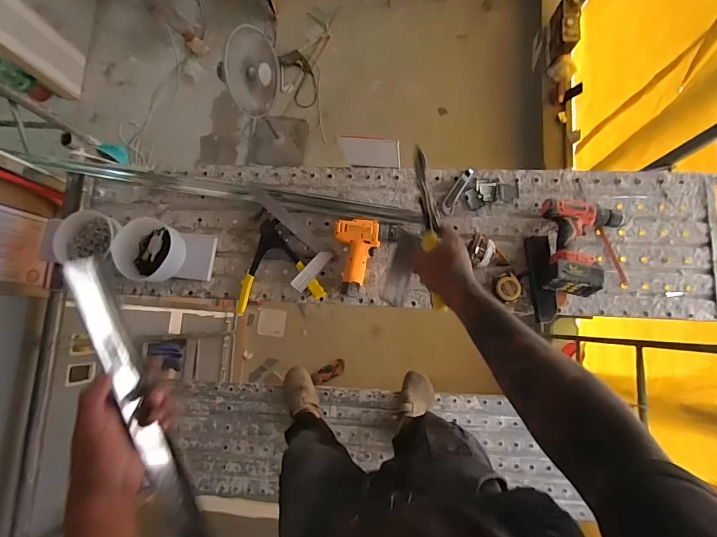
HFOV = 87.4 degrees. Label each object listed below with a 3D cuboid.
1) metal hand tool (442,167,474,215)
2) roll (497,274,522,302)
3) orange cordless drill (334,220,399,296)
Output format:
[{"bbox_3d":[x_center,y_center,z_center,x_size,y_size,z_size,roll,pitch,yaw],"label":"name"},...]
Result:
[{"bbox_3d":[0.263,-0.208,1.001,0.032,0.014,0.145,27,84,8],"label":"metal hand tool"},{"bbox_3d":[0.372,0.046,0.928,0.058,0.036,0.070,16,83,7],"label":"roll"},{"bbox_3d":[0.016,-0.029,0.966,0.155,0.047,0.194,3,82,5],"label":"orange cordless drill"}]

